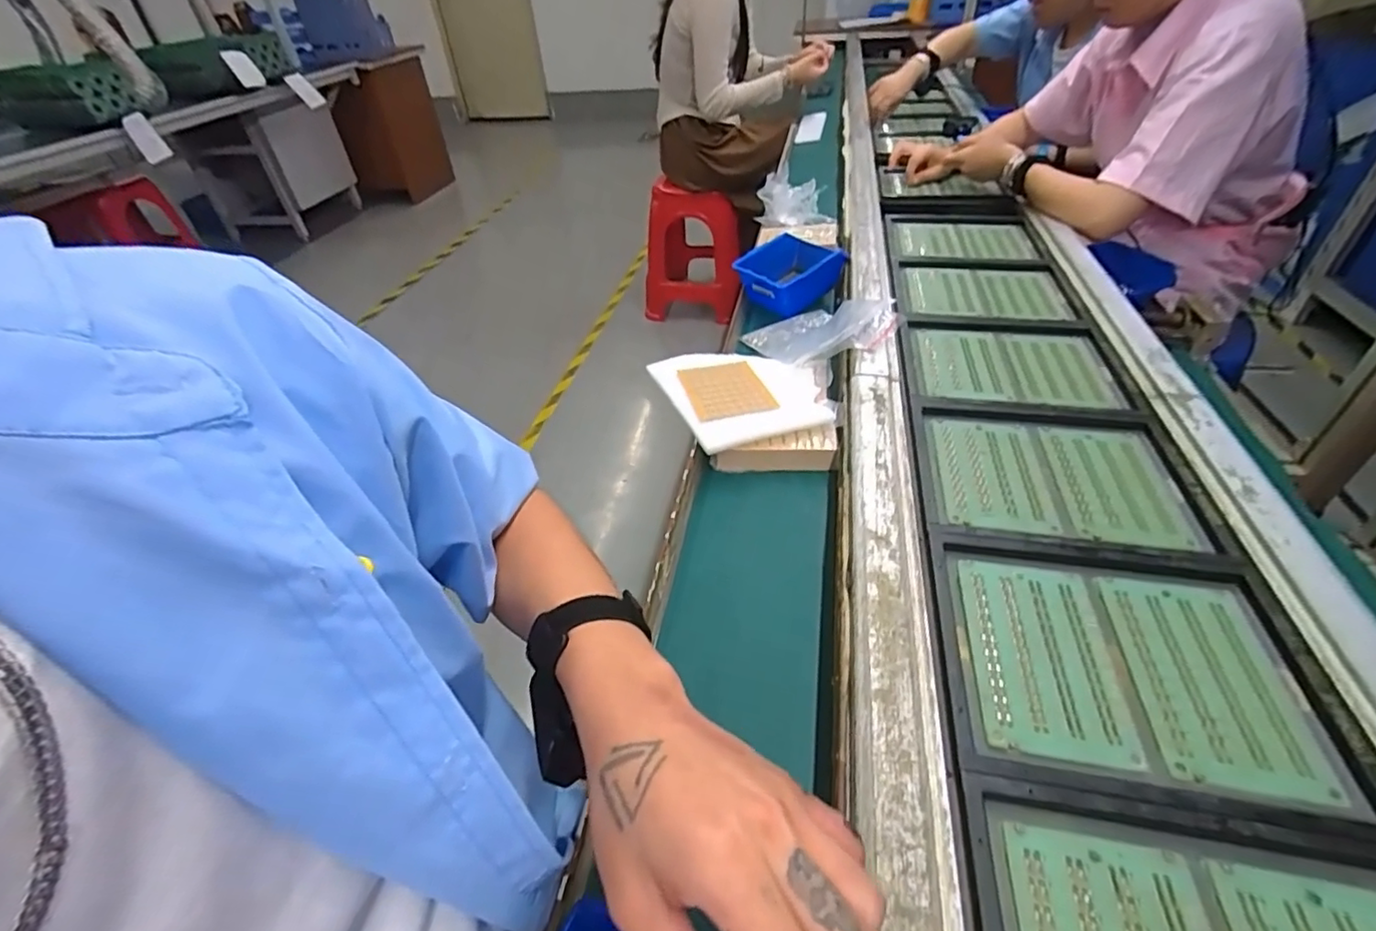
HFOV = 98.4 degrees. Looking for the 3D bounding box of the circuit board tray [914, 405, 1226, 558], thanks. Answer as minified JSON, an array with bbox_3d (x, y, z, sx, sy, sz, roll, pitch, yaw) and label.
[{"bbox_3d":[0.310,0.007,0.513,0.203,0.012,0.167,5,42,11],"label":"circuit board tray"}]

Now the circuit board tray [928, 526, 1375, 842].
[{"bbox_3d":[0.275,0.123,0.381,0.211,0.014,0.182,5,42,11],"label":"circuit board tray"}]

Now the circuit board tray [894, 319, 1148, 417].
[{"bbox_3d":[0.342,-0.108,0.640,0.217,0.015,0.182,4,41,9],"label":"circuit board tray"}]

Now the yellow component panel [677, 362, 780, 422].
[{"bbox_3d":[0.042,-0.086,0.667,0.083,0.010,0.122,-11,41,-8],"label":"yellow component panel"}]

